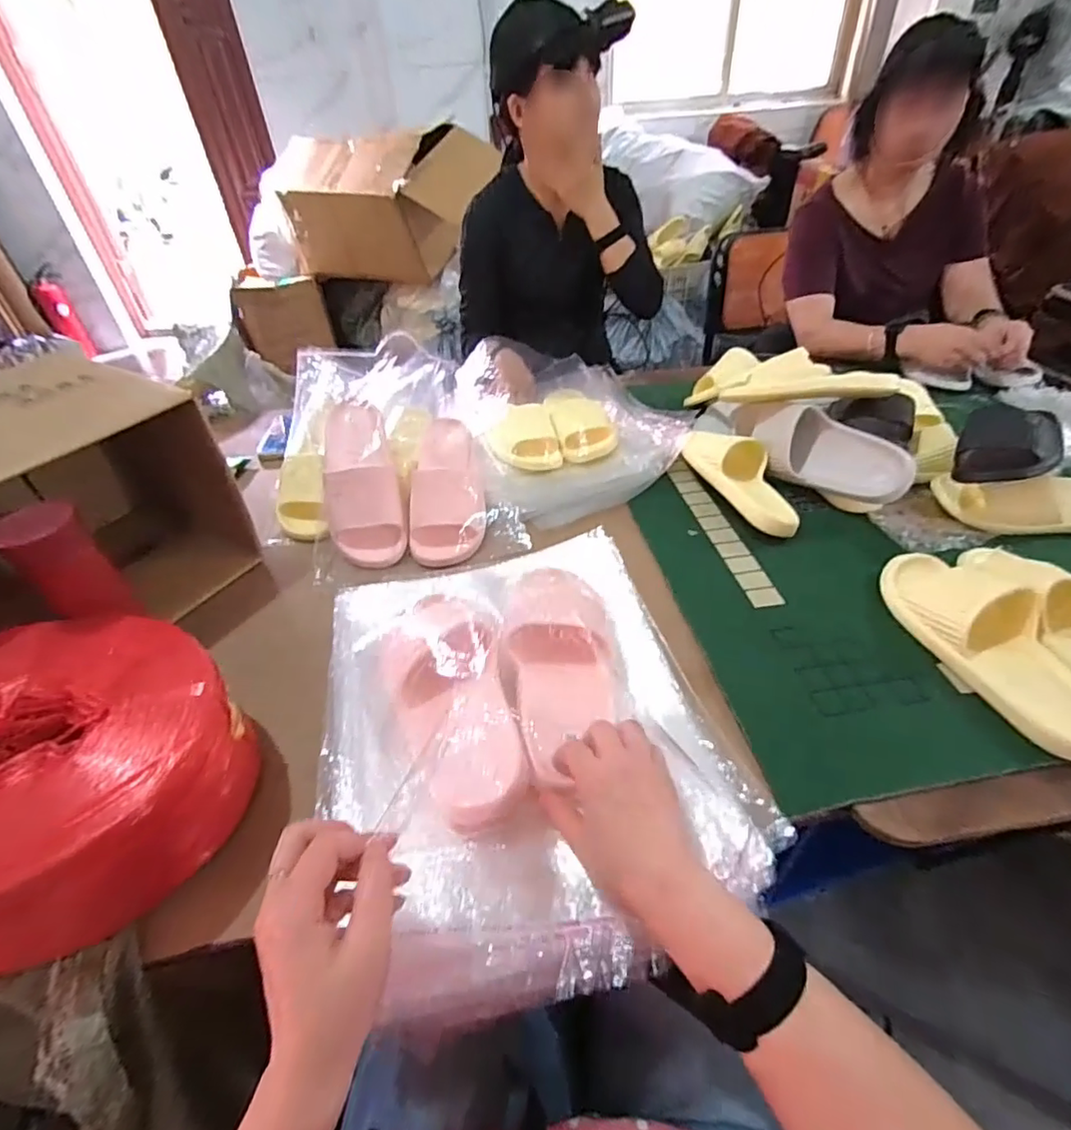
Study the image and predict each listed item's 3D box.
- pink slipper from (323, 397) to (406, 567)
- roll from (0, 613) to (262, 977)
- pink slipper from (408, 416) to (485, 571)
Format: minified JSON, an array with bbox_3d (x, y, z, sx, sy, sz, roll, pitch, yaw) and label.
[{"bbox_3d":[-0.241,-0.121,0.776,0.097,0.068,0.243,-12,76,-9],"label":"pink slipper"},{"bbox_3d":[-0.403,0.178,0.488,0.262,0.134,0.255,-2,42,2],"label":"roll"},{"bbox_3d":[-0.124,-0.111,0.813,0.105,0.072,0.232,-2,65,2],"label":"pink slipper"}]

